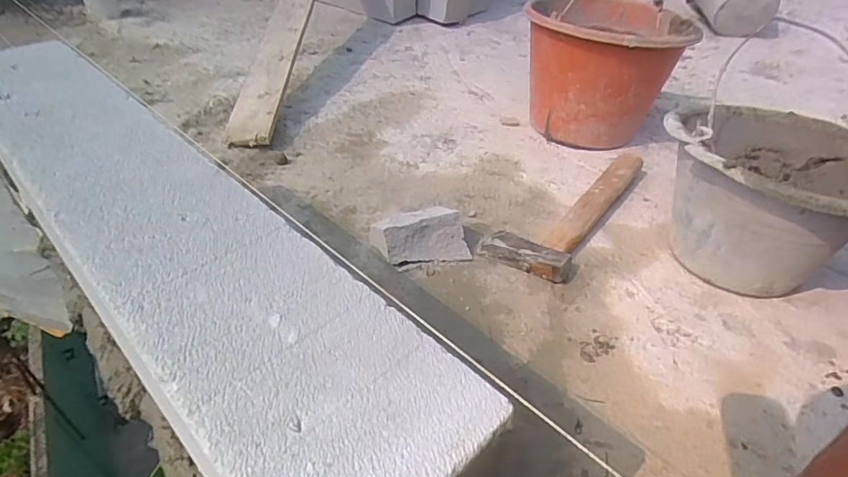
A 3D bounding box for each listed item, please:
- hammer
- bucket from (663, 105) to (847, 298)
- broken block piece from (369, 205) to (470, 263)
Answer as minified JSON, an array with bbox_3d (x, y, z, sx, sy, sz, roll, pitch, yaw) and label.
[{"bbox_3d":[0.206,-0.052,0.705,0.120,0.040,0.321,26,43,26],"label":"hammer"},{"bbox_3d":[0.399,-0.042,0.594,0.237,0.171,0.251,3,38,-2],"label":"bucket"},{"bbox_3d":[-0.003,-0.006,0.621,0.120,0.052,0.064,-2,38,-7],"label":"broken block piece"}]

